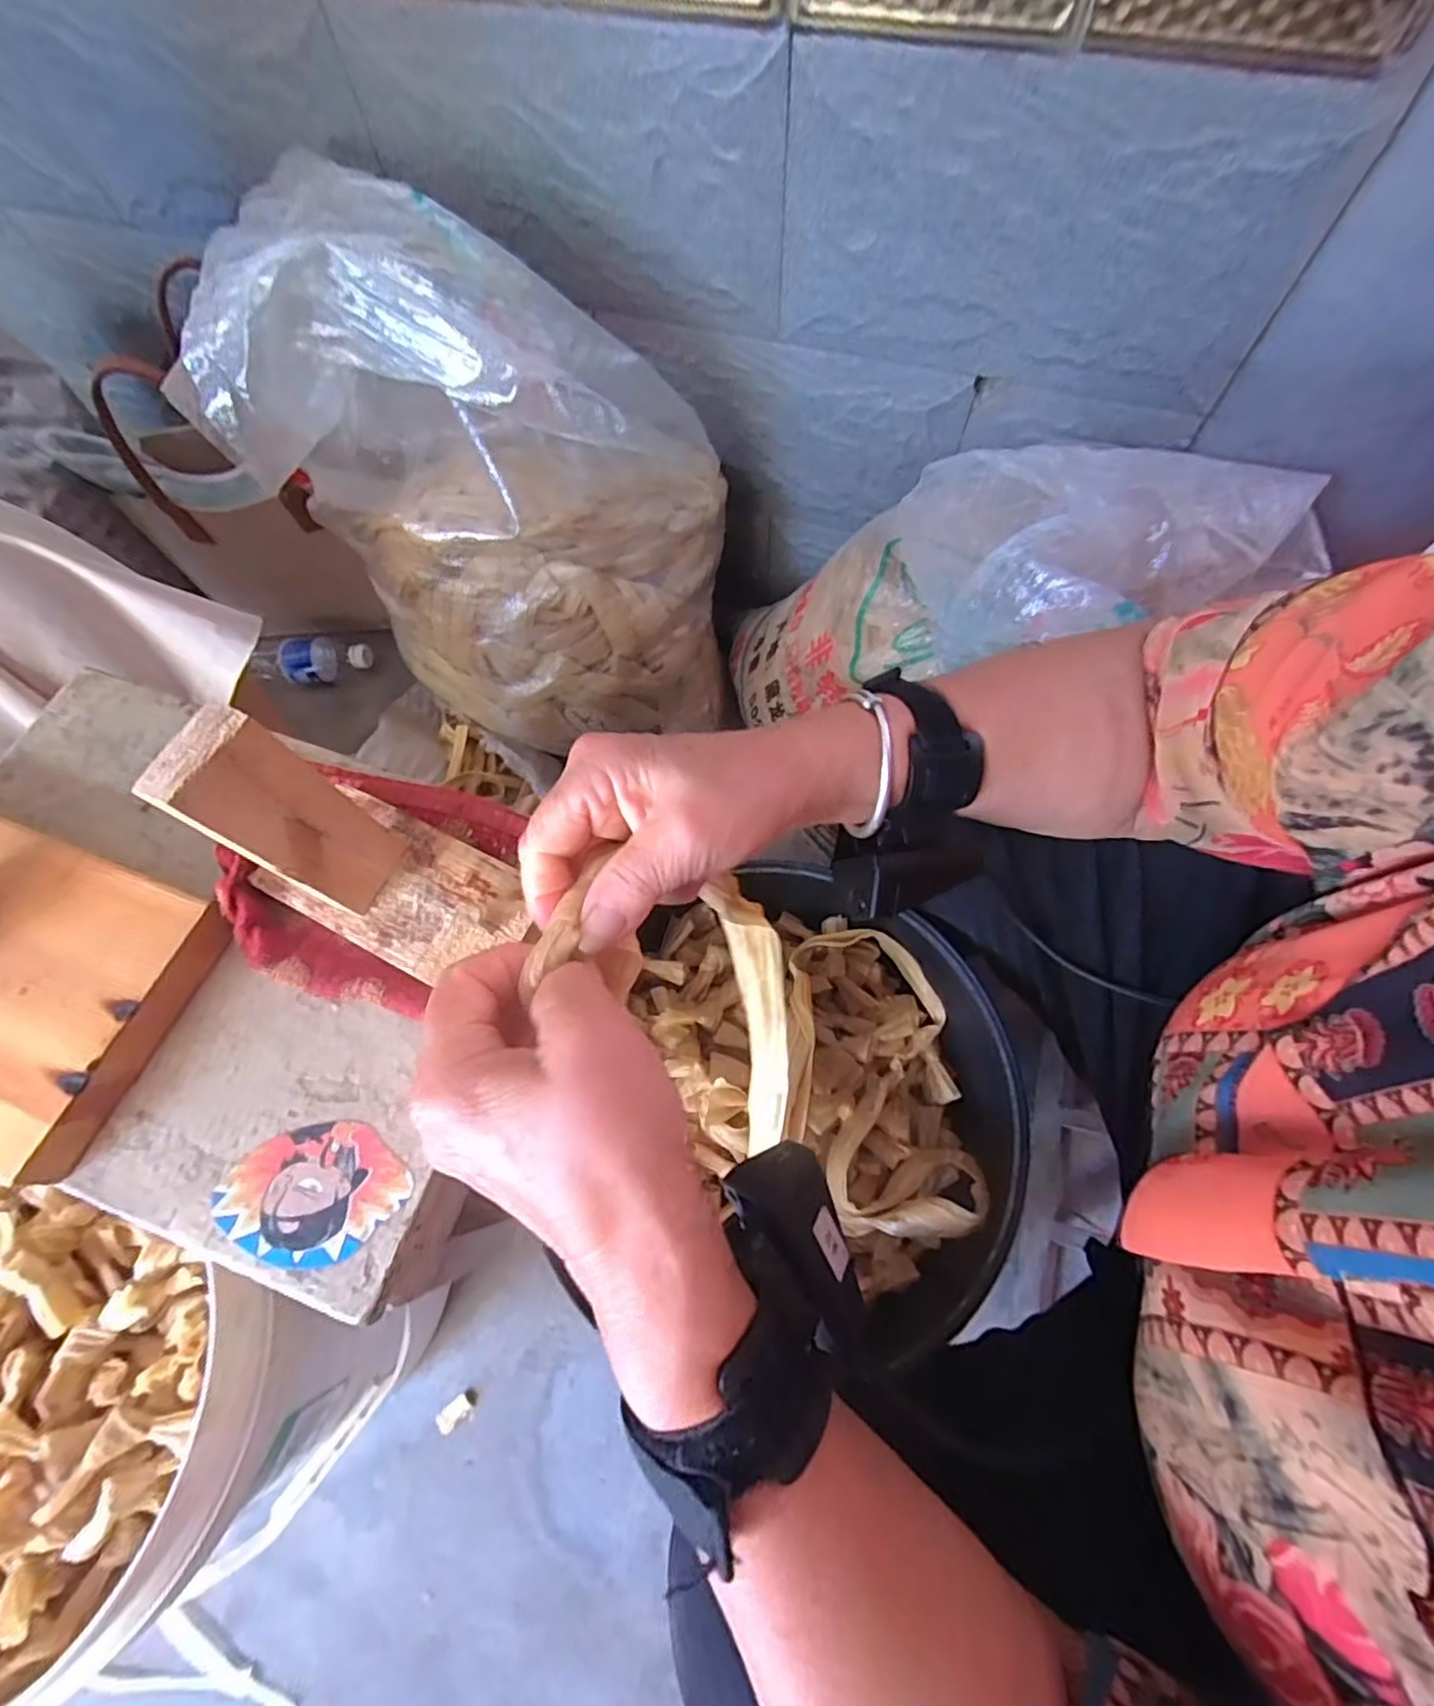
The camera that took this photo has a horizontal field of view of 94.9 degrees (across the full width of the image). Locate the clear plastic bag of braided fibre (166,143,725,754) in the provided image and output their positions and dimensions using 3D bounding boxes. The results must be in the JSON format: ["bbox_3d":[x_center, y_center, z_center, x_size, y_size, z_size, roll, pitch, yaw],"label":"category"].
[{"bbox_3d":[-0.206,-0.336,0.678,0.456,0.410,0.264,12,69,-1],"label":"clear plastic bag of braided fibre"}]

